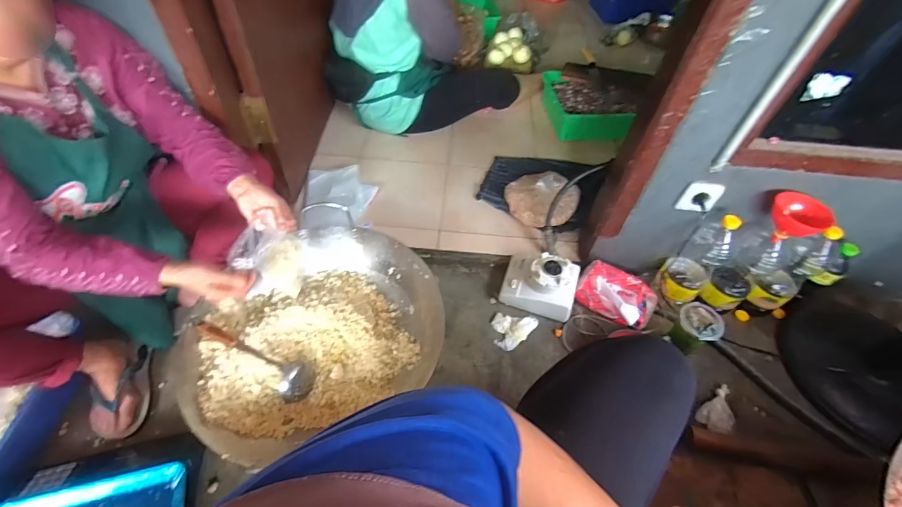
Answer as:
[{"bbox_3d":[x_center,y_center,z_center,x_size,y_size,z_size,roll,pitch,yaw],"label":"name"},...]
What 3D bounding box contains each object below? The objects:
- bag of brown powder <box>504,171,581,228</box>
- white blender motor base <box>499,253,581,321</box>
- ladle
[{"bbox_3d":[0.267,-0.173,1.218,0.179,0.110,0.193,-28,59,-24],"label":"bag of brown powder"},{"bbox_3d":[0.232,0.071,1.058,0.182,0.118,0.153,19,52,10],"label":"white blender motor base"},{"bbox_3d":[-0.409,0.210,0.875,0.259,0.076,0.078,28,54,17],"label":"ladle"}]

